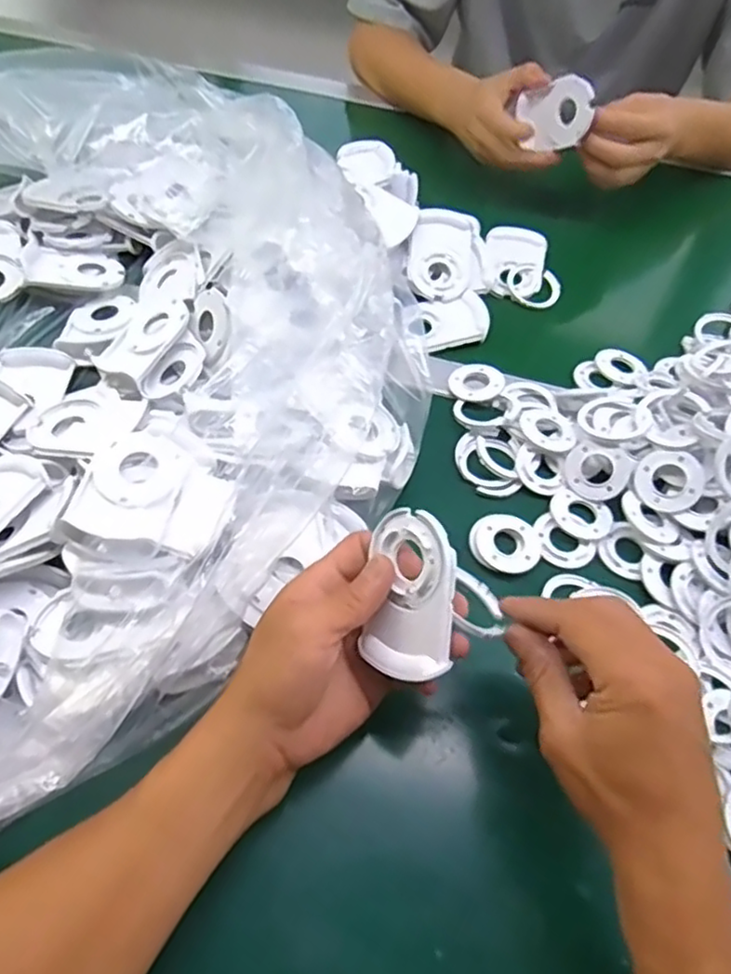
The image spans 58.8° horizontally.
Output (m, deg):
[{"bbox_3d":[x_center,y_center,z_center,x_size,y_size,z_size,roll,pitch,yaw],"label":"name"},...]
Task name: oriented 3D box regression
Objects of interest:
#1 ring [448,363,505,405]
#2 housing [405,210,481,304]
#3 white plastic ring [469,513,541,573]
[{"bbox_3d":[0.090,-0.087,0.527,0.042,0.006,0.041,-14,58,-13],"label":"ring"},{"bbox_3d":[0.072,-0.213,0.592,0.064,0.012,0.092,15,79,-10],"label":"housing"},{"bbox_3d":[0.097,0.039,0.447,0.048,0.007,0.045,2,55,-2],"label":"white plastic ring"}]

